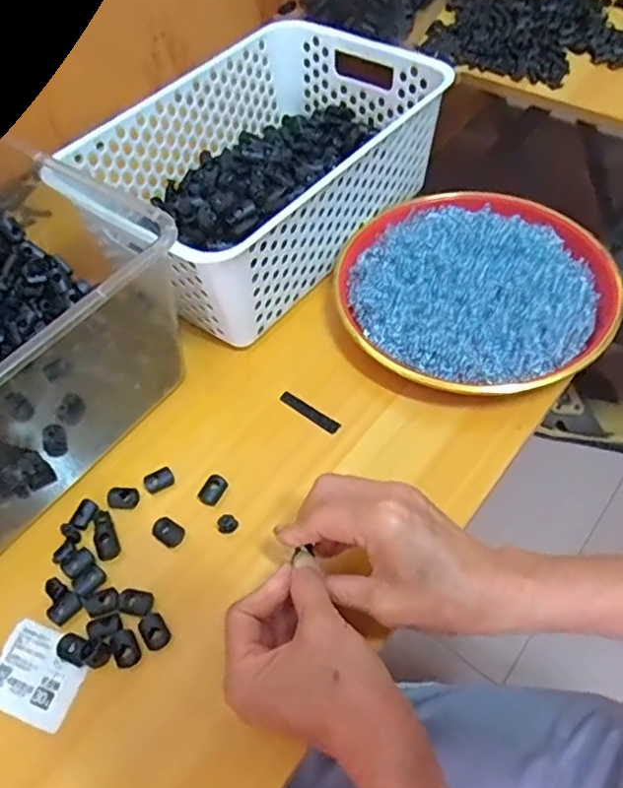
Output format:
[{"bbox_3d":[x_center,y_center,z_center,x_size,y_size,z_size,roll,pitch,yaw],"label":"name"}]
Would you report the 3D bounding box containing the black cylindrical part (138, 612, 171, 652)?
[{"bbox_3d":[-0.096,0.144,0.374,0.015,0.009,0.022,-29,58,-14],"label":"black cylindrical part"}]

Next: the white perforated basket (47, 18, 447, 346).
[{"bbox_3d":[-0.044,-0.195,0.545,0.200,0.107,0.302,34,65,24],"label":"white perforated basket"}]

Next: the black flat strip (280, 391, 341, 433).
[{"bbox_3d":[-0.001,0.013,0.463,0.052,0.004,0.011,33,64,24],"label":"black flat strip"}]

